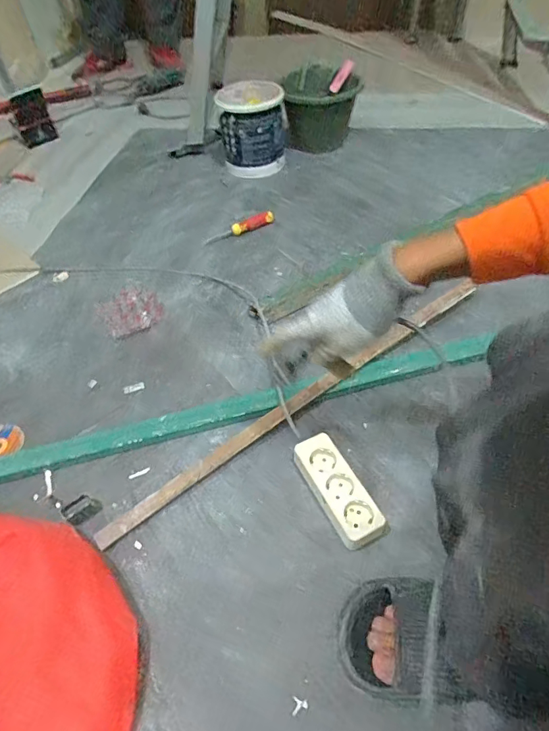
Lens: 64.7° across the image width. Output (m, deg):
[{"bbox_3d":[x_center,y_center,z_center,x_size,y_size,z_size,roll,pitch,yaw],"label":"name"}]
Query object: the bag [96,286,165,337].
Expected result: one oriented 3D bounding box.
[{"bbox_3d":[-0.296,-0.114,0.894,0.118,0.014,0.126,-30,55,-21],"label":"bag"}]

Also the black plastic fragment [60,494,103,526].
[{"bbox_3d":[-0.272,0.204,0.611,0.044,0.019,0.029,-37,57,-25],"label":"black plastic fragment"}]

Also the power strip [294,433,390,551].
[{"bbox_3d":[0.088,0.175,0.603,0.065,0.044,0.163,-21,52,-14],"label":"power strip"}]

